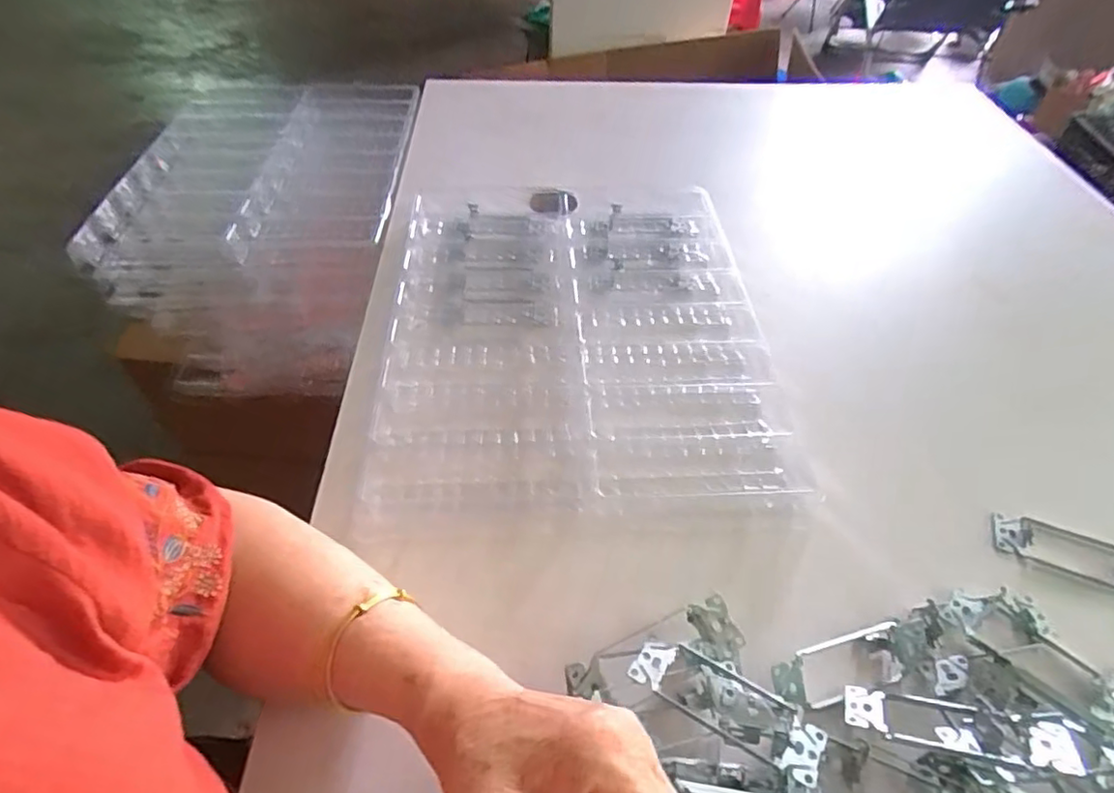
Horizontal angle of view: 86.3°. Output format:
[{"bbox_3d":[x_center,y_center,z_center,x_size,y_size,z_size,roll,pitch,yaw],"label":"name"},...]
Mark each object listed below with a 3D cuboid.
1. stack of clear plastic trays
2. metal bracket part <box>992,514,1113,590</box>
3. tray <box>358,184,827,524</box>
[{"bbox_3d":[-0.380,-0.241,0.877,0.334,0.250,0.453,-1,49,-1],"label":"stack of clear plastic trays"},{"bbox_3d":[0.376,0.111,0.427,0.103,0.020,0.036,18,51,15],"label":"metal bracket part"},{"bbox_3d":[0.017,-0.069,0.577,0.351,0.029,0.420,-3,49,-3],"label":"tray"}]

